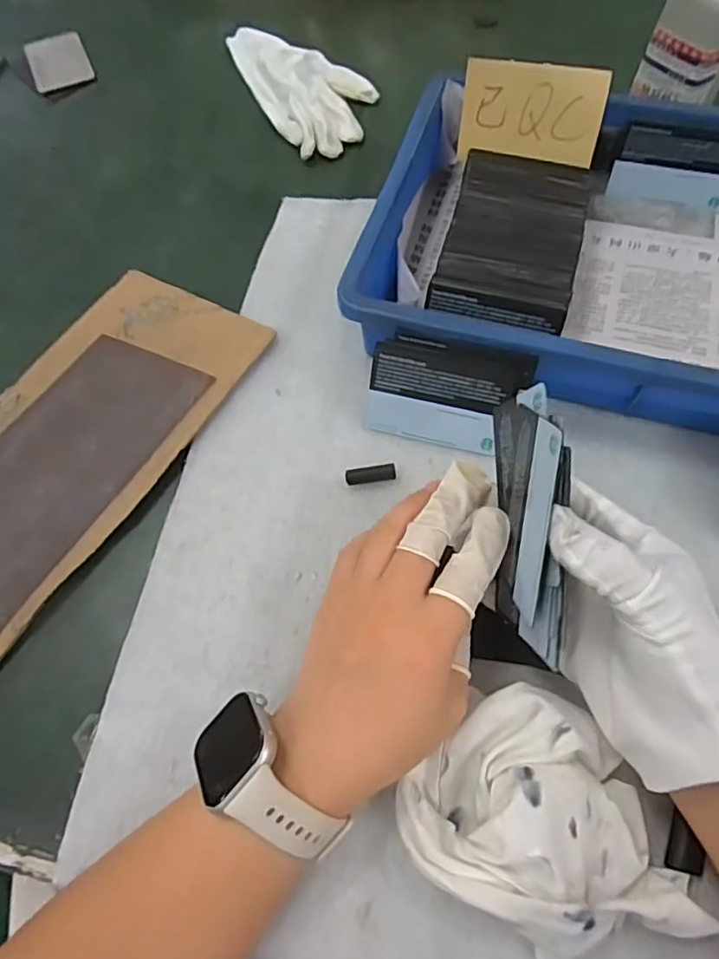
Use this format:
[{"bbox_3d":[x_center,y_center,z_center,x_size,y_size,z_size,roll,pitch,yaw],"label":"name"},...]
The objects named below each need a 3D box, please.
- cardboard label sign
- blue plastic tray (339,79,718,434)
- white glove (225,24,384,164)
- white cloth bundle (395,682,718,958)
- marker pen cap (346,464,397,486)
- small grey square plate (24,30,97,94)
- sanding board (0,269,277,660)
[{"bbox_3d":[0.117,-0.249,0.405,0.093,0.057,0.004,12,37,13],"label":"cardboard label sign"},{"bbox_3d":[0.195,-0.149,0.396,0.363,0.067,0.244,14,66,8],"label":"blue plastic tray"},{"bbox_3d":[-0.053,-0.366,0.544,0.093,0.028,0.190,-30,67,-12],"label":"white glove"},{"bbox_3d":[0.085,0.154,0.261,0.125,0.046,0.094,37,71,17],"label":"white cloth bundle"},{"bbox_3d":[0.007,-0.002,0.365,0.030,0.009,0.009,-7,65,-1],"label":"marker pen cap"},{"bbox_3d":[-0.295,-0.409,0.584,0.055,0.009,0.083,-22,66,-8],"label":"small grey square plate"},{"bbox_3d":[-0.189,-0.026,0.385,0.133,0.011,0.277,28,69,14],"label":"sanding board"}]

